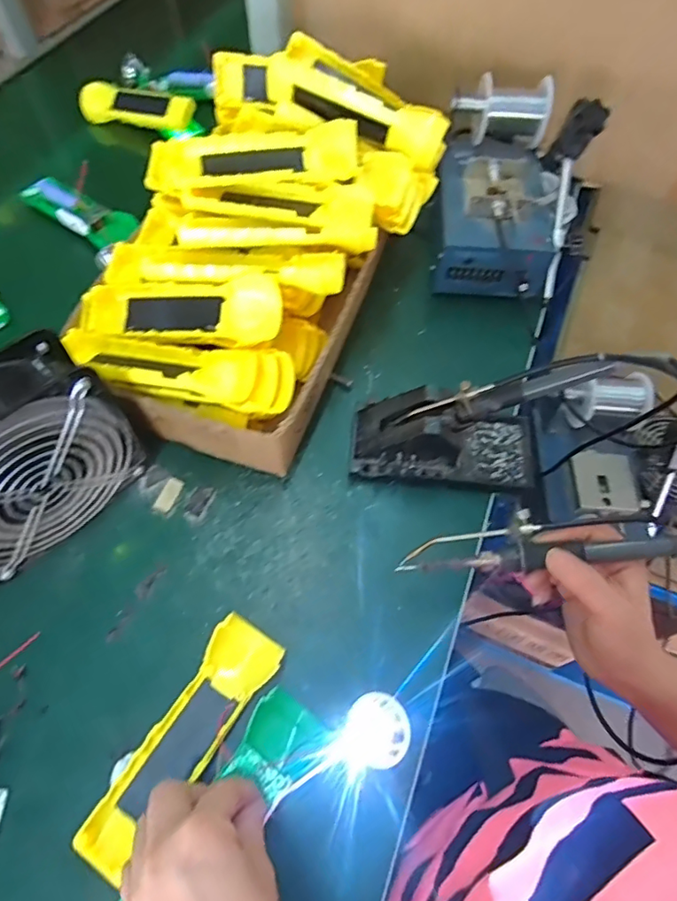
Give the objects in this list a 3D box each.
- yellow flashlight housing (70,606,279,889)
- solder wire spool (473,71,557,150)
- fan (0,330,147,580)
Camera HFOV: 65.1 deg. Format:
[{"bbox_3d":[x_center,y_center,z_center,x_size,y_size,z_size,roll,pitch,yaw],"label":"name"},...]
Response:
[{"bbox_3d":[-0.106,0.194,0.363,0.049,0.018,0.163,34,68,14],"label":"yellow flashlight housing"},{"bbox_3d":[0.187,-0.368,0.567,0.074,0.059,0.074,1,62,-2],"label":"solder wire spool"},{"bbox_3d":[-0.227,0.008,0.385,0.068,0.144,0.152,42,68,18],"label":"fan"}]

